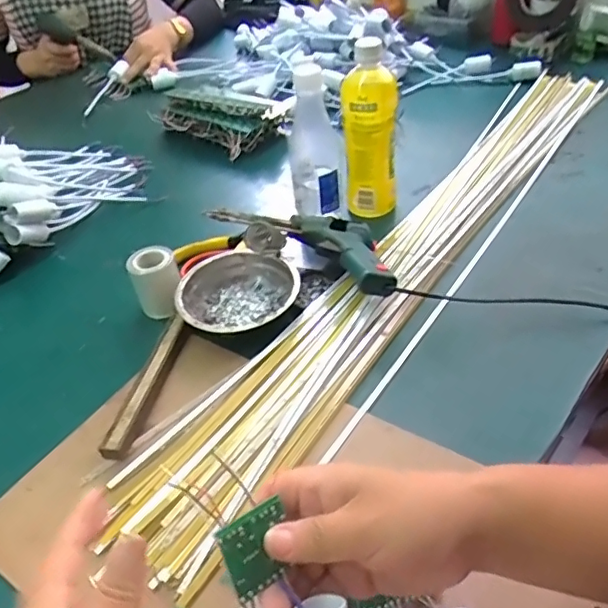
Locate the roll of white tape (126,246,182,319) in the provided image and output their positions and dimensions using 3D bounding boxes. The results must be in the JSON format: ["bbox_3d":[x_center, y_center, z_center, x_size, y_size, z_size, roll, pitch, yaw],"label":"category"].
[{"bbox_3d":[-0.163,-0.023,0.628,0.052,0.065,0.045,-18,45,-13],"label":"roll of white tape"}]

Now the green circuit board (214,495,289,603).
[{"bbox_3d":[-0.023,0.124,0.286,0.036,0.036,0.004,-21,1,-37],"label":"green circuit board"}]

